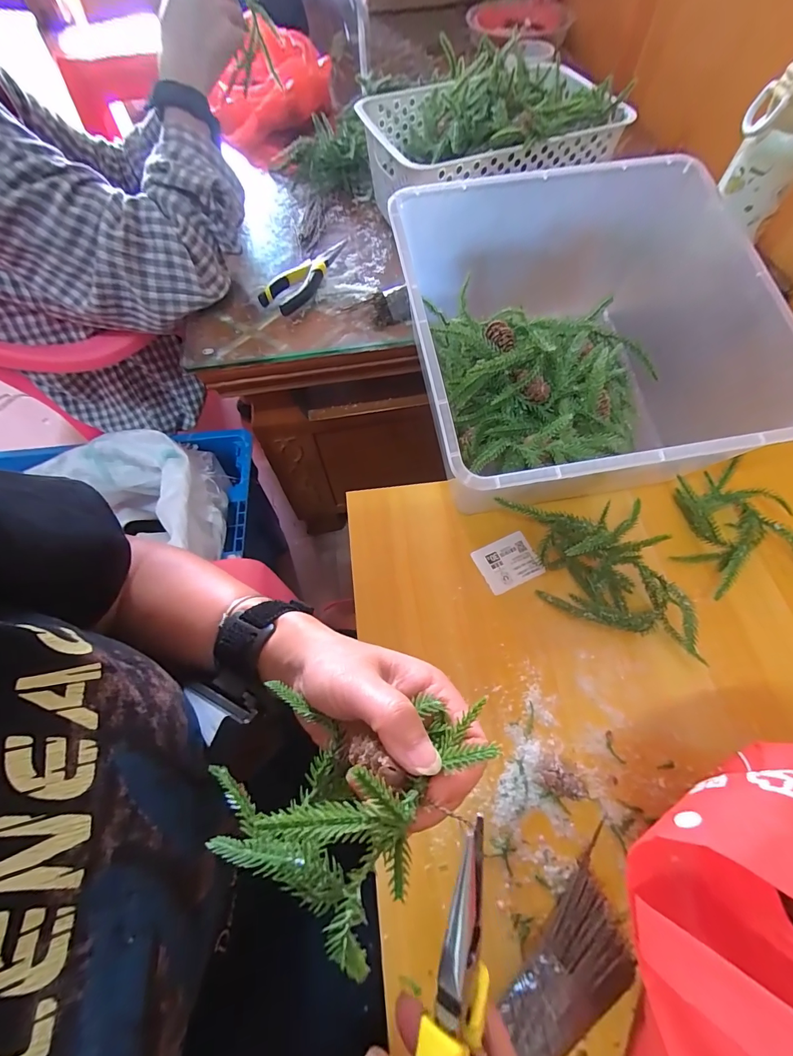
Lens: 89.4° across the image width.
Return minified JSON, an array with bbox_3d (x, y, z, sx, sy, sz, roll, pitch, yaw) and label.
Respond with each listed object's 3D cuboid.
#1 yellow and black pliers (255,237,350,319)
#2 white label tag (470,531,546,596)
[{"bbox_3d":[-0.116,-0.351,0.544,0.056,0.020,0.171,24,67,13],"label":"yellow and black pliers"},{"bbox_3d":[0.109,0.034,0.394,0.058,0.004,0.049,-23,65,-9],"label":"white label tag"}]

